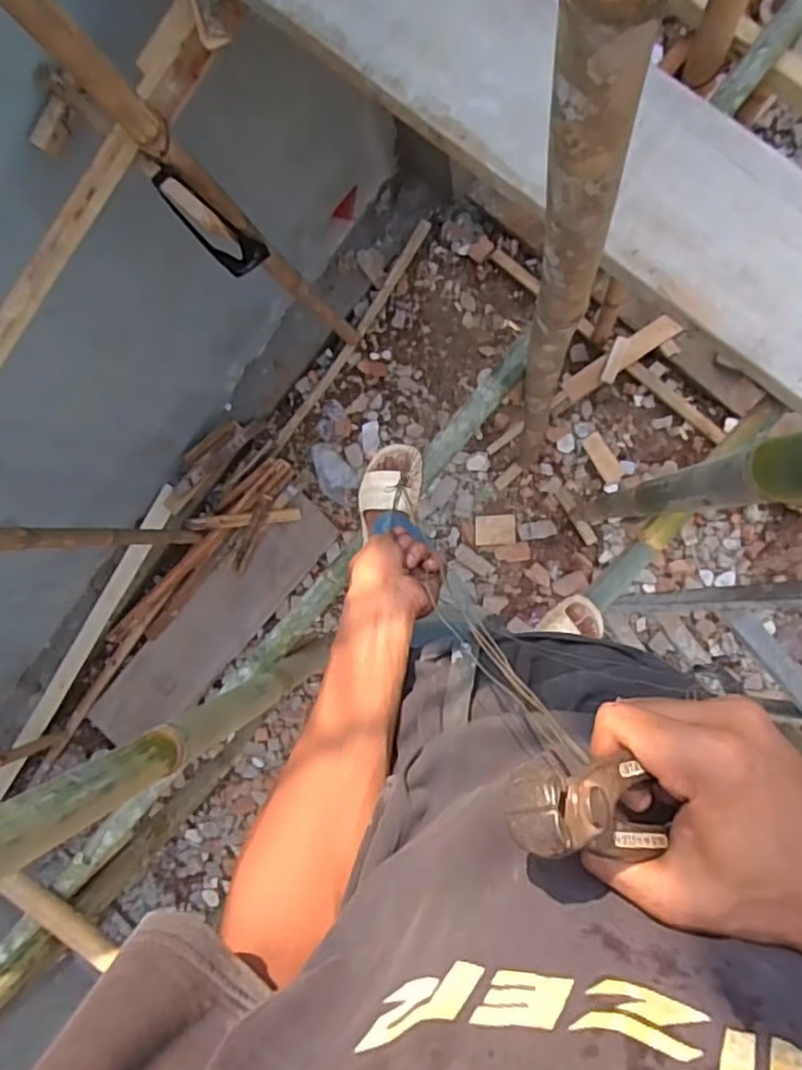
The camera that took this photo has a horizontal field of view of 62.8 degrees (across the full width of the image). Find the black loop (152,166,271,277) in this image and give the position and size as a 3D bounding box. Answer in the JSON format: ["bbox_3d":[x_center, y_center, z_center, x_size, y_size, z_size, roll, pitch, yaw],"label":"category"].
[{"bbox_3d":[-0.487,-0.808,1.731,0.079,0.484,0.123,45,97,5],"label":"black loop"}]

